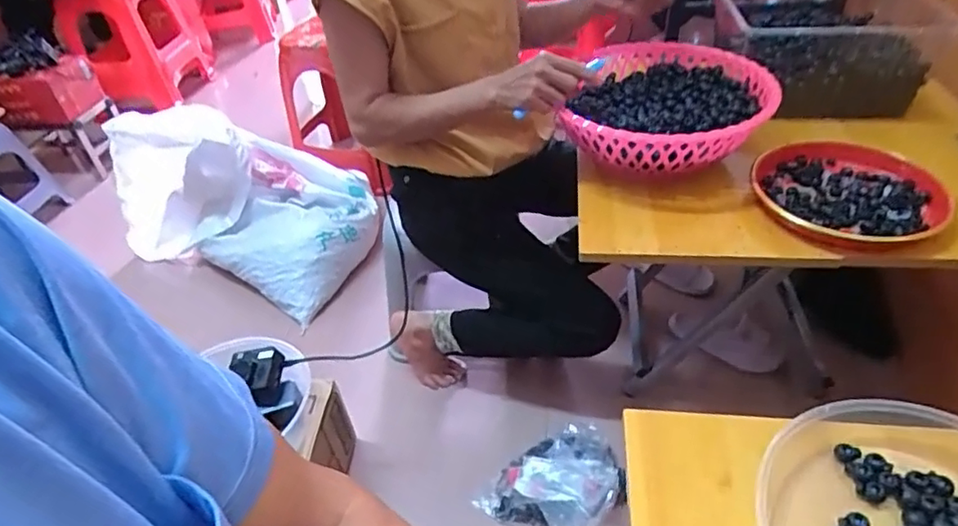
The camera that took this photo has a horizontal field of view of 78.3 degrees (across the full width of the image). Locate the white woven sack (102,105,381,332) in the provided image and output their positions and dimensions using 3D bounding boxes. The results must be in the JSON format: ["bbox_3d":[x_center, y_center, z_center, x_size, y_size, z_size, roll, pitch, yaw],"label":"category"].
[{"bbox_3d":[-0.569,-0.186,1.460,0.613,0.343,0.432,11,43,21],"label":"white woven sack"}]

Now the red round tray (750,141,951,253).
[{"bbox_3d":[0.452,-0.086,0.730,0.205,0.033,0.196,-4,40,4],"label":"red round tray"}]

